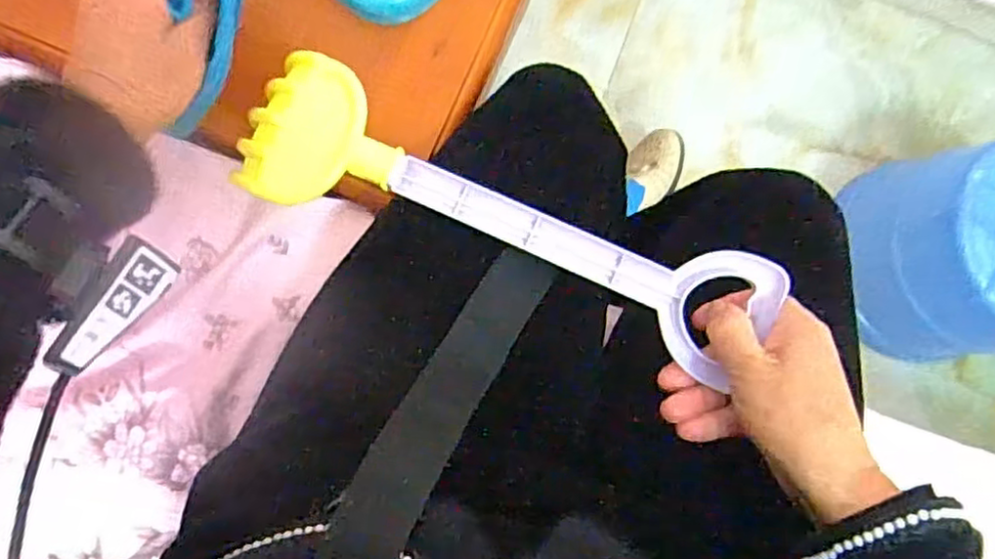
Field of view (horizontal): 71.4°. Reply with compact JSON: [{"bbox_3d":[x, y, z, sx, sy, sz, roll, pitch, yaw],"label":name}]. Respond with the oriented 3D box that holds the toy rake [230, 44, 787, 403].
[{"bbox_3d":[0.005,-0.035,0.387,0.307,0.019,0.081,22,82,2],"label":"toy rake"}]

